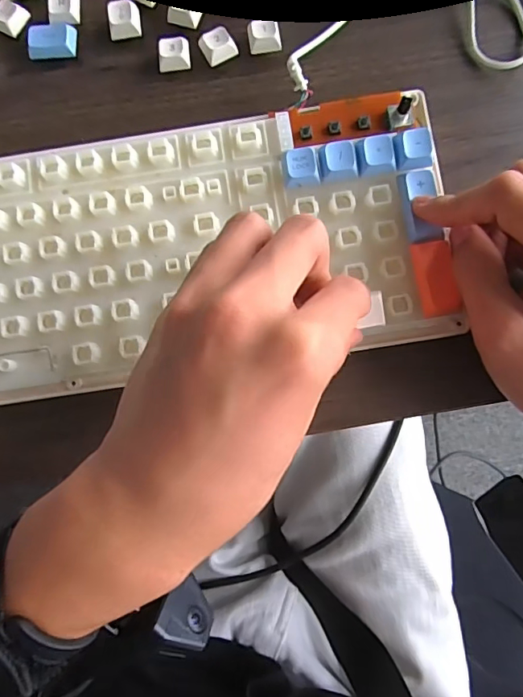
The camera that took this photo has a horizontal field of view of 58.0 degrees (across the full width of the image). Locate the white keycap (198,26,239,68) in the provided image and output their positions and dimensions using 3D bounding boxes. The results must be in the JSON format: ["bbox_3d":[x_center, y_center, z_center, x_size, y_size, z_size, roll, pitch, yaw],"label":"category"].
[{"bbox_3d":[-0.025,-0.176,0.275,0.019,0.011,0.018,-28,80,-3],"label":"white keycap"}]

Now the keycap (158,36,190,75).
[{"bbox_3d":[-0.051,-0.172,0.276,0.018,0.010,0.018,-6,80,1],"label":"keycap"}]

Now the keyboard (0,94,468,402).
[{"bbox_3d":[-0.101,-0.039,0.243,0.374,0.028,0.131,-11,78,2],"label":"keyboard"}]

